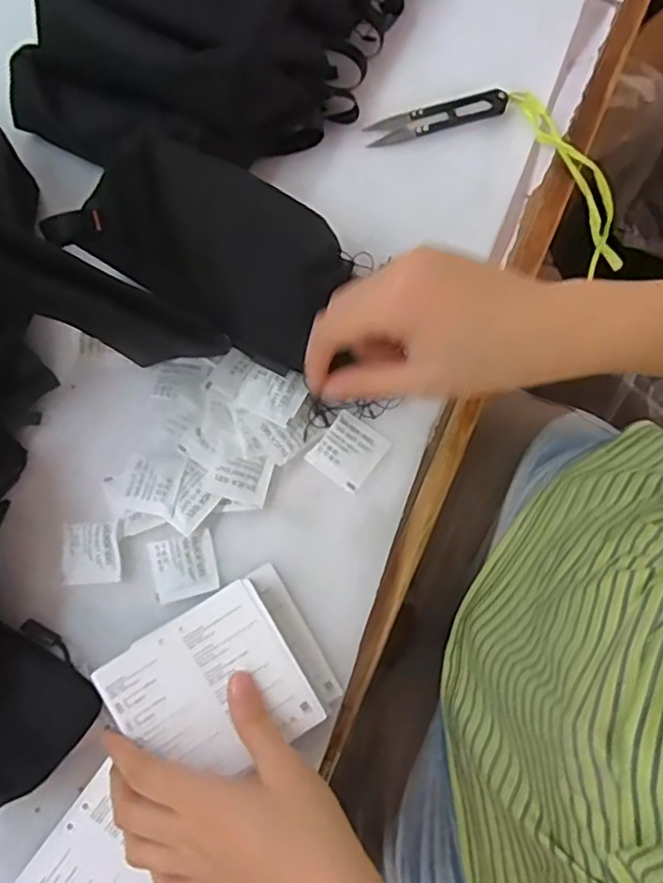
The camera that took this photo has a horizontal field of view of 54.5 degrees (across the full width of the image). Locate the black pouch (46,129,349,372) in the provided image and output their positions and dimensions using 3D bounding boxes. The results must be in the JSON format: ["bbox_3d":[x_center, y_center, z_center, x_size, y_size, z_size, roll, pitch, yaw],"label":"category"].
[{"bbox_3d":[-0.080,-0.124,0.391,0.175,0.023,0.091,31,103,9],"label":"black pouch"}]

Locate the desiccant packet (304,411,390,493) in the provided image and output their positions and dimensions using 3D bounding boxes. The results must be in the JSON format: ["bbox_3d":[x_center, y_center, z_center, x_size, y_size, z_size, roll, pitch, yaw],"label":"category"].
[{"bbox_3d":[0.011,0.006,0.416,0.039,0.004,0.042,35,81,8],"label":"desiccant packet"}]

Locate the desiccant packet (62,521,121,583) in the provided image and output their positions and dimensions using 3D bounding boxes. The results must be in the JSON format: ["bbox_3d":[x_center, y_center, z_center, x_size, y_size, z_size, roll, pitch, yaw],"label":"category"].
[{"bbox_3d":[-0.150,0.069,0.401,0.036,0.004,0.038,-7,78,0],"label":"desiccant packet"}]

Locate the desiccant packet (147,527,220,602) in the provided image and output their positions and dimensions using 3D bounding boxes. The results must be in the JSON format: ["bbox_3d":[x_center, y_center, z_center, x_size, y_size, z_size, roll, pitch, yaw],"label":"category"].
[{"bbox_3d":[-0.092,0.077,0.397,0.038,0.004,0.037,-15,78,-2],"label":"desiccant packet"}]

